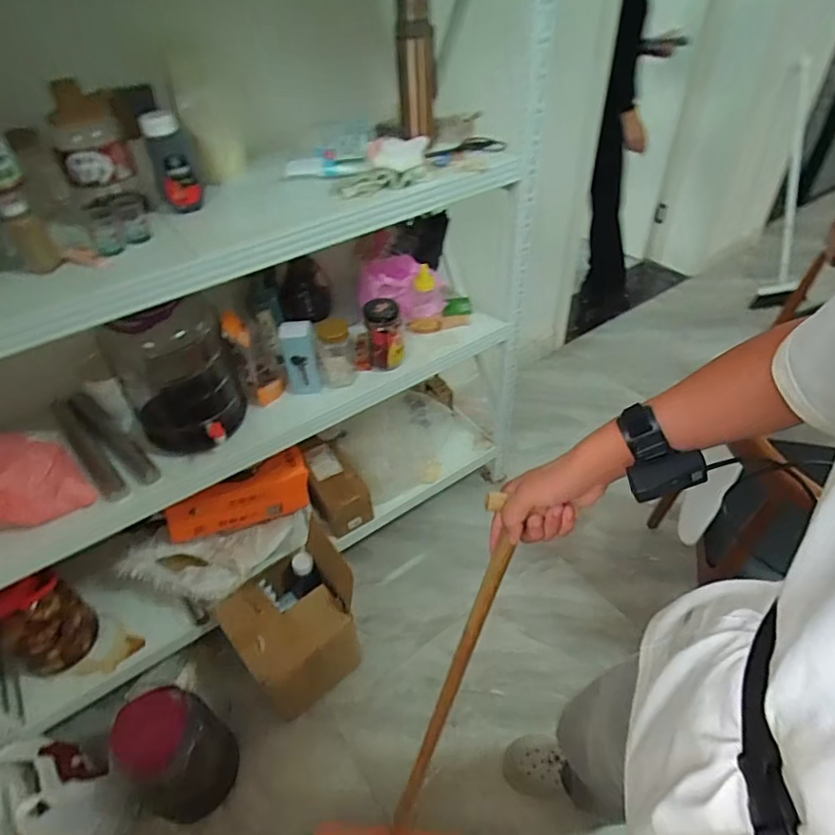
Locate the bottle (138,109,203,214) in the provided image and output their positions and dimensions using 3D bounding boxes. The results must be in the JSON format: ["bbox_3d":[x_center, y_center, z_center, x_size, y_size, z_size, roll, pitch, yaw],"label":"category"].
[{"bbox_3d":[-0.404,-0.422,0.889,0.061,0.152,0.052,-19,46,-17],"label":"bottle"}]

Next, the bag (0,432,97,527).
[{"bbox_3d":[-0.734,0.101,0.925,0.229,0.173,0.125,-31,50,-27],"label":"bag"}]

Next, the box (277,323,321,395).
[{"bbox_3d":[-0.258,-0.131,1.187,0.075,0.182,0.049,-17,45,-14],"label":"box"}]

